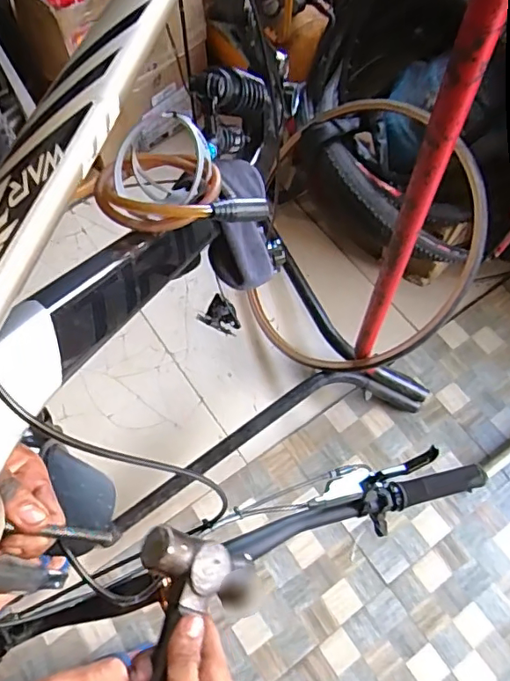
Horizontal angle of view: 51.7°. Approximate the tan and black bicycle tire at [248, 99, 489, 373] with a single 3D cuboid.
[{"bbox_3d":[0.227,-0.245,1.241,0.586,0.071,0.647,12,92,40],"label":"tan and black bicycle tire"}]

